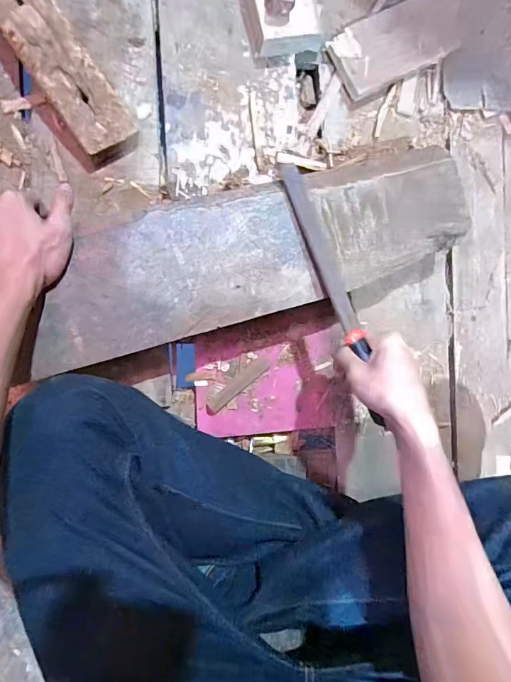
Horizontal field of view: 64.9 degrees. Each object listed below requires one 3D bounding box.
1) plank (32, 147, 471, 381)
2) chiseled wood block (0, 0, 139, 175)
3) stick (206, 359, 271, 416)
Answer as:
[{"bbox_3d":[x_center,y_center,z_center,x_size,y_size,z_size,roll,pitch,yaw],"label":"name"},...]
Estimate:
[{"bbox_3d":[0.009,-0.102,0.451,0.501,0.022,0.141,-20,95,-10],"label":"plank"},{"bbox_3d":[-0.248,-0.337,0.443,0.085,0.075,0.286,-37,98,-6],"label":"chiseled wood block"},{"bbox_3d":[-0.023,0.059,0.528,0.102,0.007,0.016,-40,98,-6],"label":"stick"}]

